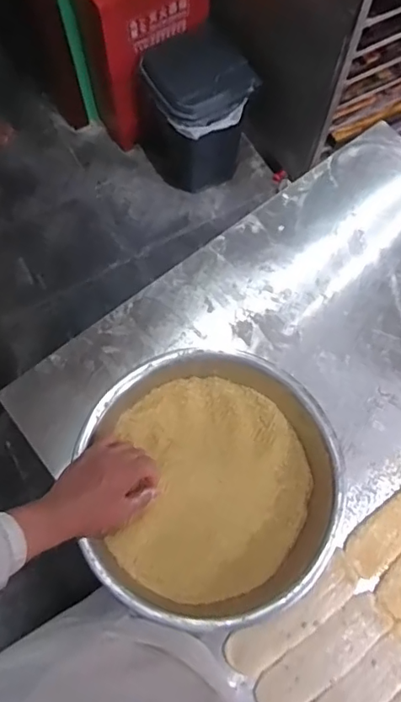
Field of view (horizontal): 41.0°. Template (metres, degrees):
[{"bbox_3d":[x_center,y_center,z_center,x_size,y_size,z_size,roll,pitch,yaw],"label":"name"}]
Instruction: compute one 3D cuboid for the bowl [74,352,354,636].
[{"bbox_3d":[0.013,0.168,0.693,0.310,0.080,0.316,0,71,-1],"label":"bowl"}]

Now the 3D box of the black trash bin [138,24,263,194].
[{"bbox_3d":[-0.010,-0.729,1.713,0.286,0.400,0.312,-32,74,-11],"label":"black trash bin"}]

